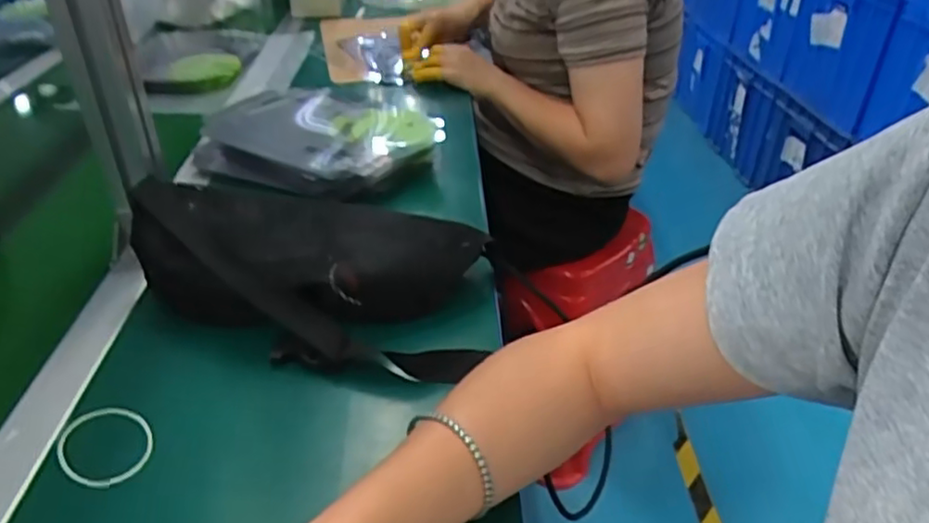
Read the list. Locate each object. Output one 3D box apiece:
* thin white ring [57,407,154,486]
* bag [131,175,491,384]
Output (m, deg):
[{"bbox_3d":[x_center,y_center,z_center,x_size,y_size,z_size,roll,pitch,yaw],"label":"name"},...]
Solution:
[{"bbox_3d":[-0.230,0.117,0.424,0.053,0.004,0.060,-21,49,-30],"label":"thin white ring"},{"bbox_3d":[-0.122,0.006,0.531,0.273,0.091,0.148,2,34,3],"label":"bag"}]

